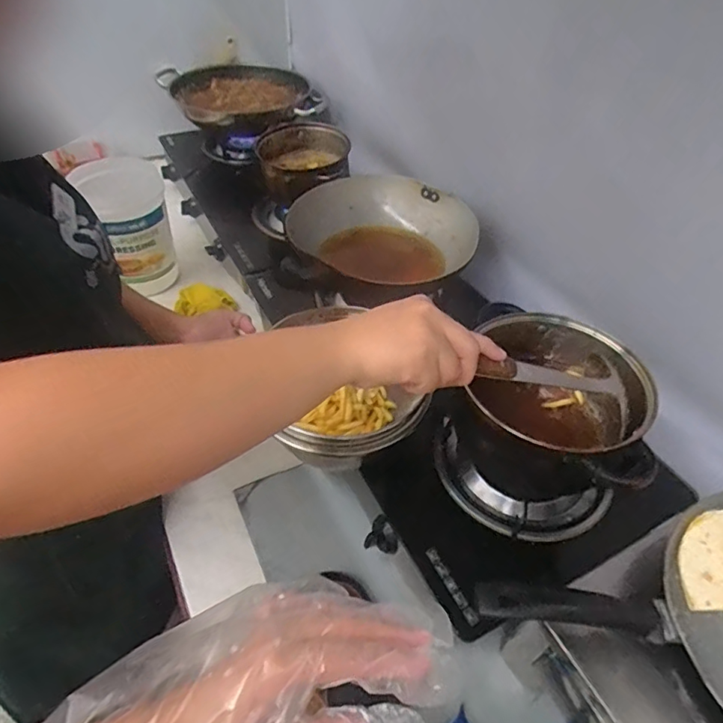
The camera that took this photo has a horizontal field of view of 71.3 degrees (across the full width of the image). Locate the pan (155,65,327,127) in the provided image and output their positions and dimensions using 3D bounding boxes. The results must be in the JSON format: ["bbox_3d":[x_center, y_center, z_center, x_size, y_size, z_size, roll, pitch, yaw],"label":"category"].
[{"bbox_3d":[-0.276,-0.646,1.232,0.332,0.083,0.325,2,46,-2],"label":"pan"}]

